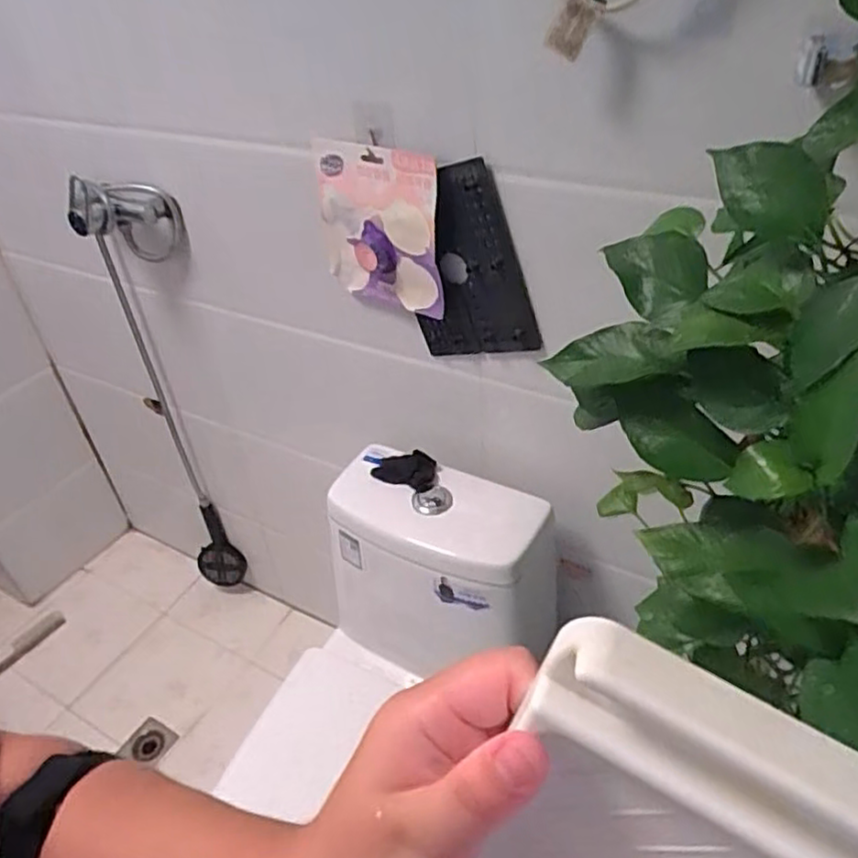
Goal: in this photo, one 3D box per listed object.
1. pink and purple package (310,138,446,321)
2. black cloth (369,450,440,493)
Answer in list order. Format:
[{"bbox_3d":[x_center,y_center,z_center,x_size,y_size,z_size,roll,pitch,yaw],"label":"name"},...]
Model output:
[{"bbox_3d":[-0.073,-0.269,0.938,0.202,0.215,0.042,28,48,35],"label":"pink and purple package"},{"bbox_3d":[-0.037,0.073,1.094,0.109,0.041,0.051,12,41,20],"label":"black cloth"}]

